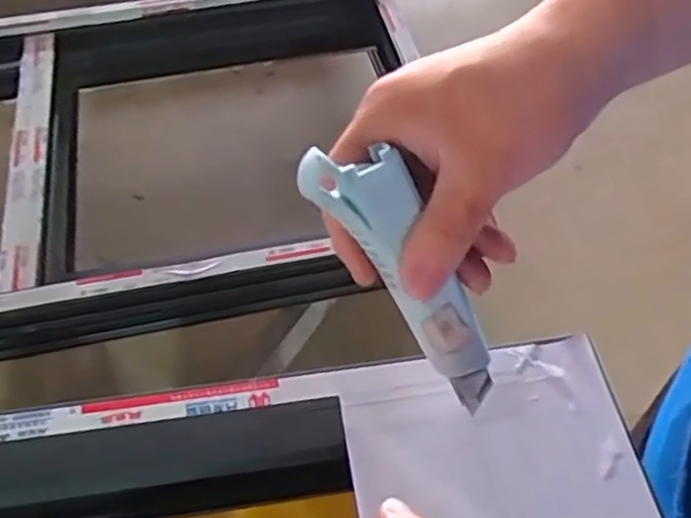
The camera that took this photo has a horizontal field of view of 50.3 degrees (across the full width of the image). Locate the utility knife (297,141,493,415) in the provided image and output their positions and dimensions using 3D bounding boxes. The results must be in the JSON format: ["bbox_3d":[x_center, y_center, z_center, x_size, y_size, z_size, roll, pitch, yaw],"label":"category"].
[{"bbox_3d":[0.032,0.011,0.327,0.028,0.153,0.029,-1,42,47],"label":"utility knife"}]

